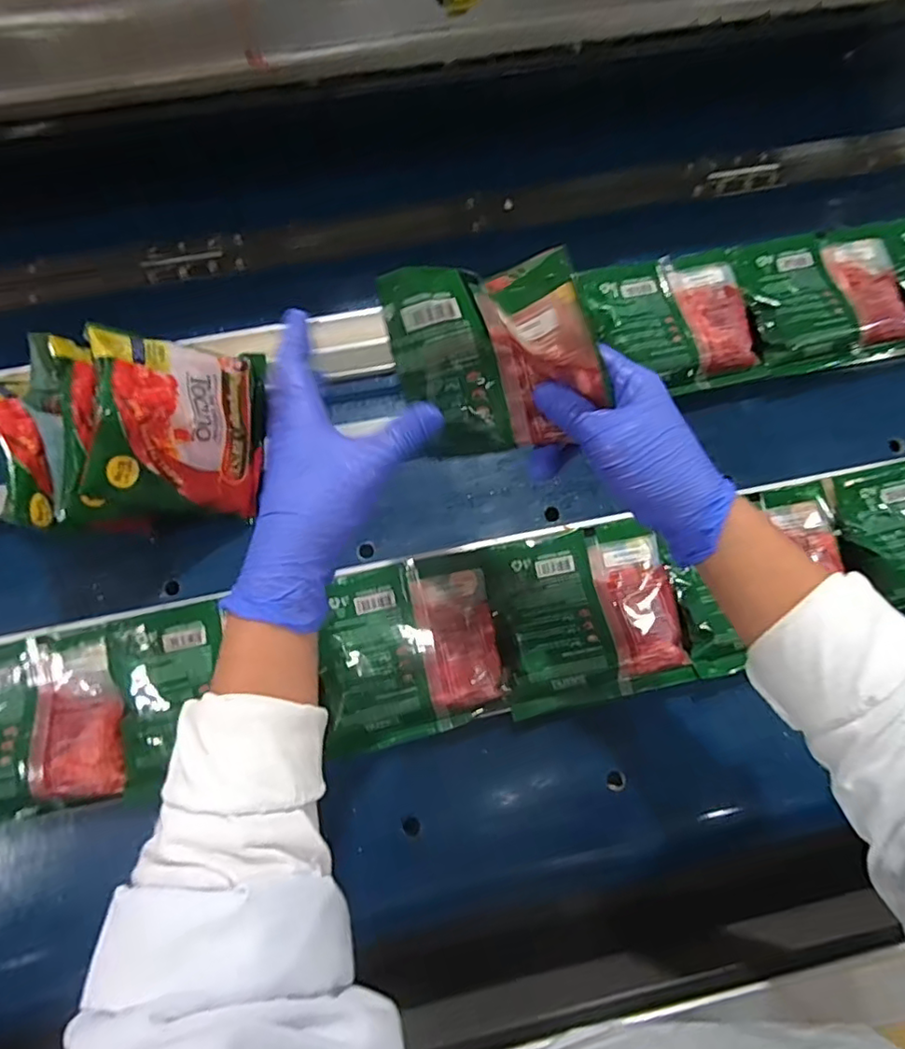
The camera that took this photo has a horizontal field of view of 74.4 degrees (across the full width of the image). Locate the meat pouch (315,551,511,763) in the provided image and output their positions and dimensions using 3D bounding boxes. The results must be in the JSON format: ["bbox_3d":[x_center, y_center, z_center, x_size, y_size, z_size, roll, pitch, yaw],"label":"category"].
[{"bbox_3d":[-0.031,0.099,0.464,0.133,0.048,0.126,-10,68,-5],"label":"meat pouch"}]

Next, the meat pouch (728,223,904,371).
[{"bbox_3d":[0.339,-0.208,0.554,0.151,0.039,0.130,-11,68,-5],"label":"meat pouch"}]

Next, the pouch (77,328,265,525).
[{"bbox_3d":[-0.207,-0.076,0.459,0.033,0.125,0.135,-10,78,43],"label":"pouch"}]

